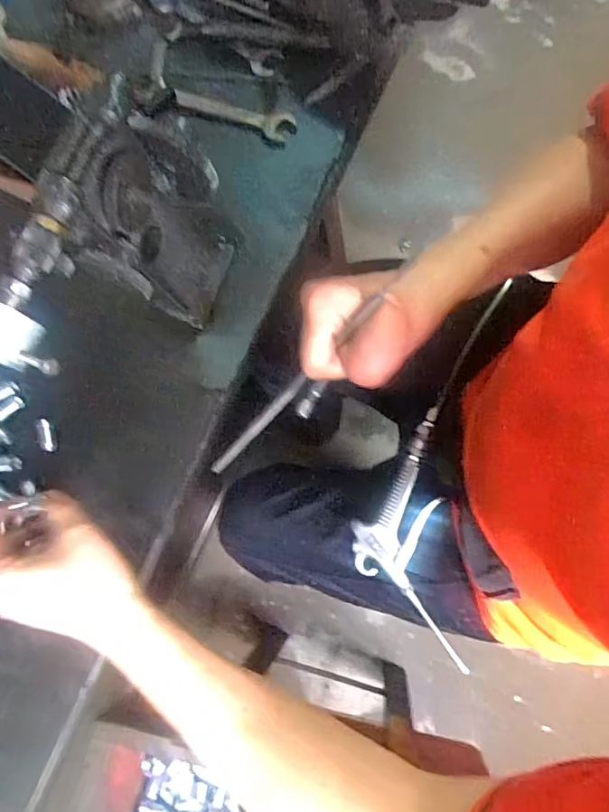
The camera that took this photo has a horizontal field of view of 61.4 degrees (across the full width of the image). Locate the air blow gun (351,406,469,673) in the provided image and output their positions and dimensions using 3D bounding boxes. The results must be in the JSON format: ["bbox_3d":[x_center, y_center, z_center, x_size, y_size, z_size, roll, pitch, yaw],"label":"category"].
[{"bbox_3d":[0.100,0.134,0.524,0.096,0.028,0.244,-8,83,20],"label":"air blow gun"}]

